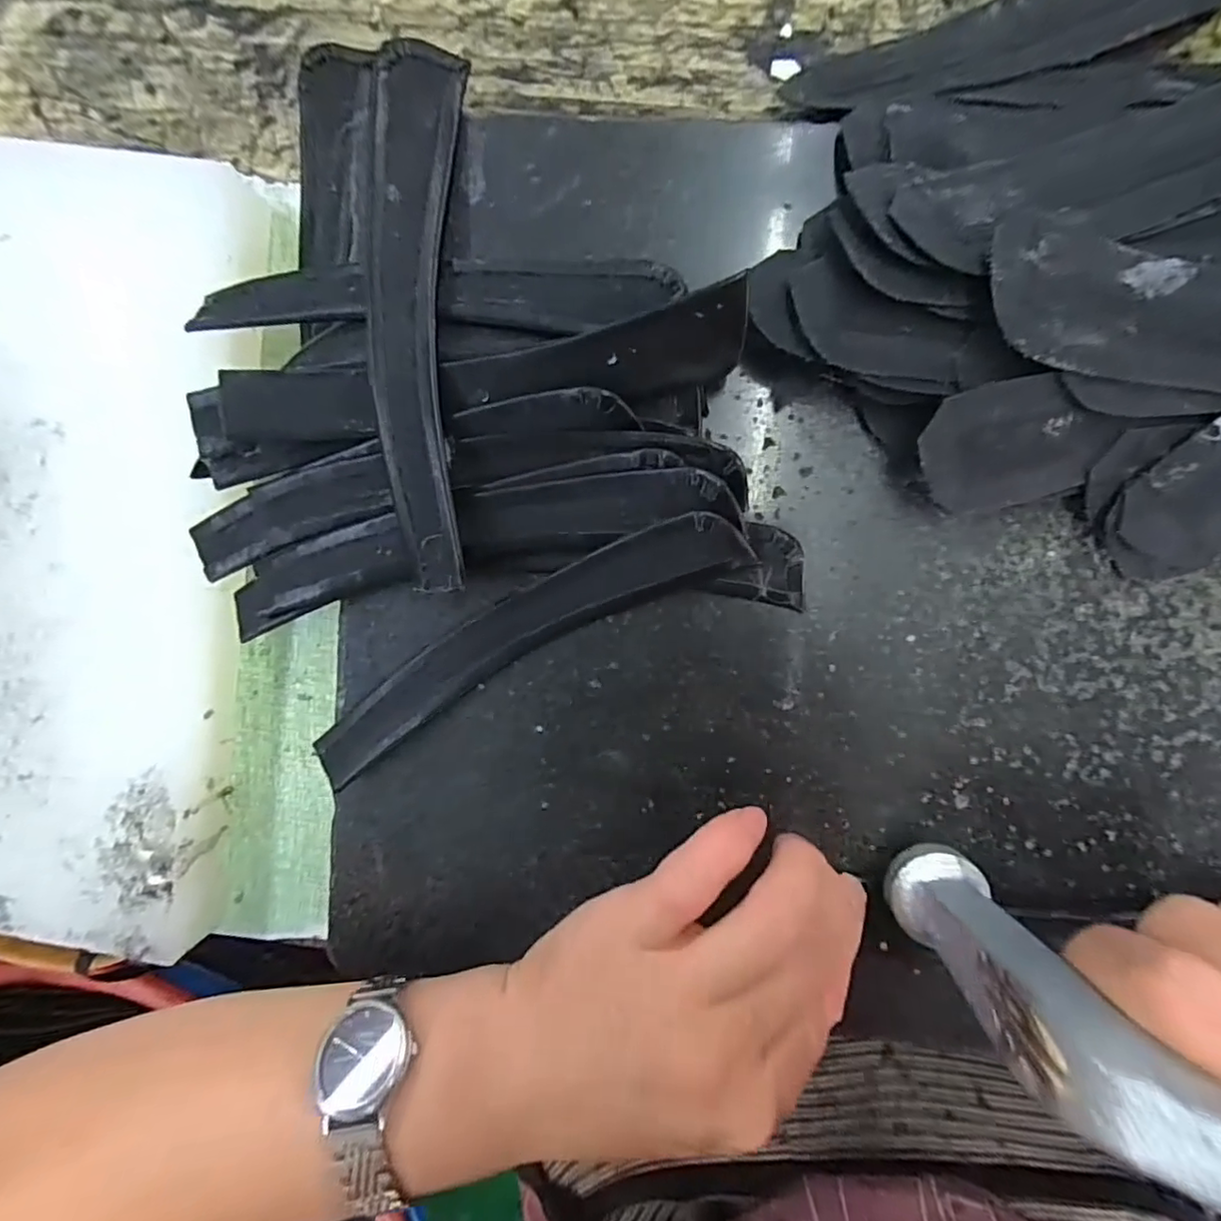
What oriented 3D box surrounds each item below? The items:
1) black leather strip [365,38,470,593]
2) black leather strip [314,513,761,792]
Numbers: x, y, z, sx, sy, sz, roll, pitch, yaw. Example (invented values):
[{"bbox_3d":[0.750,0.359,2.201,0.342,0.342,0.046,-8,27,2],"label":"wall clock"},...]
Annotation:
[{"bbox_3d":[-0.060,-0.088,0.182,0.027,0.015,0.161,0,96,5],"label":"black leather strip"},{"bbox_3d":[-0.032,0.010,0.193,0.160,0.019,0.027,-28,93,7],"label":"black leather strip"}]

